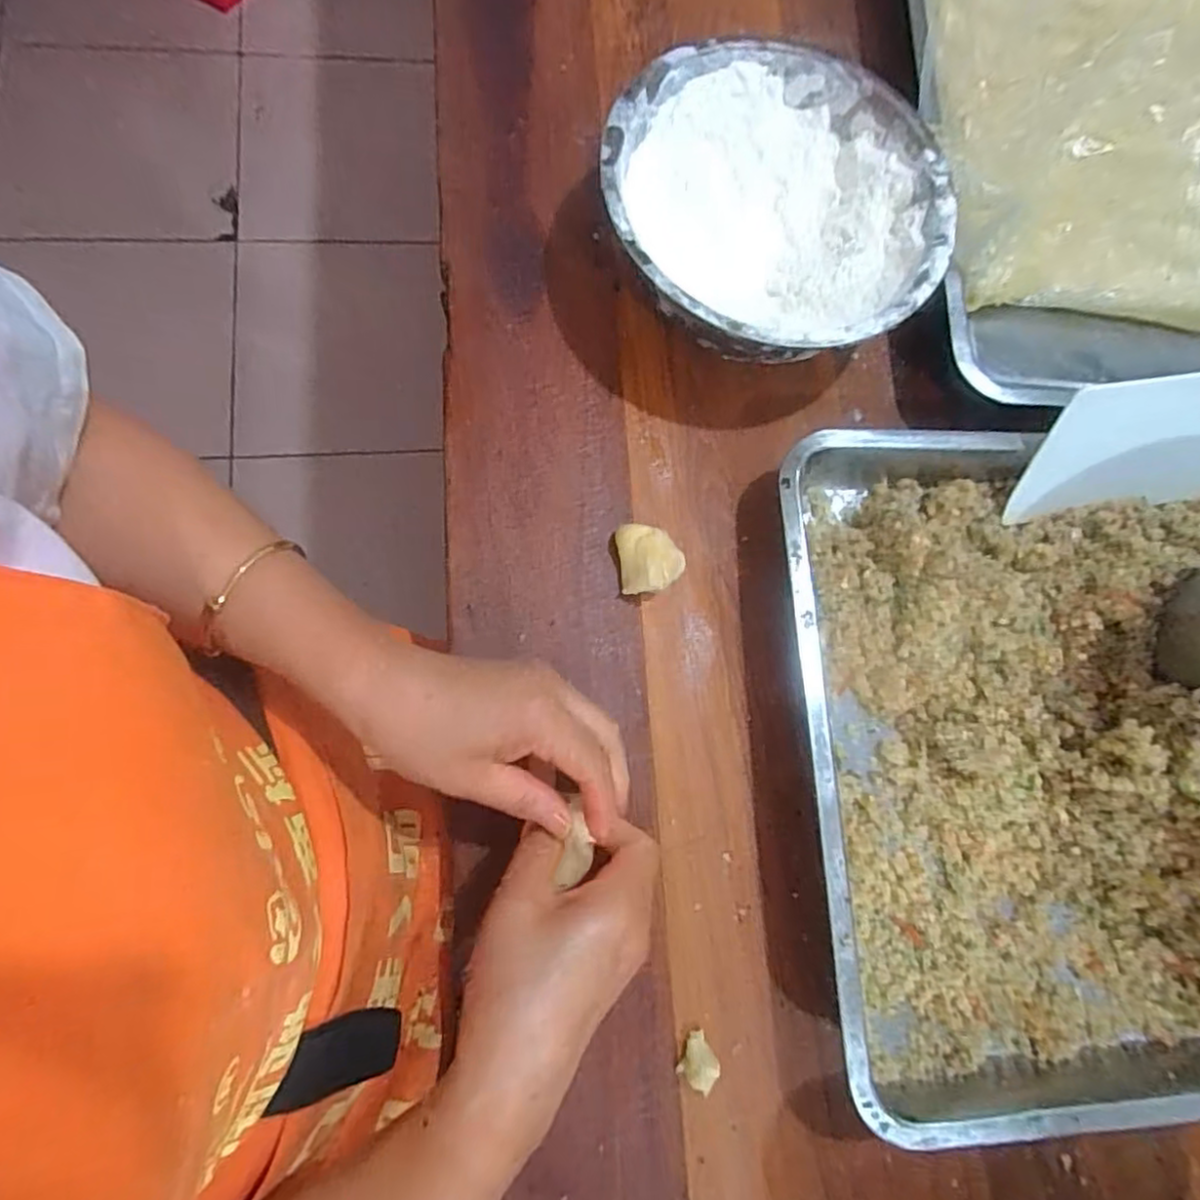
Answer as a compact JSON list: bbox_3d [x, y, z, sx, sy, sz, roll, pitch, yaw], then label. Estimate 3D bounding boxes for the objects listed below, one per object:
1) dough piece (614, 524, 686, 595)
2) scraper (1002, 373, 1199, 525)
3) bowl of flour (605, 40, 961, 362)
[{"bbox_3d":[0.031,-0.026,0.425,0.039,0.028,0.043,-7,79,-9],"label":"dough piece"},{"bbox_3d":[0.344,-0.098,0.429,0.140,0.093,0.005,-8,40,-2],"label":"scraper"},{"bbox_3d":[0.112,-0.250,0.442,0.216,0.079,0.213,1,78,-7],"label":"bowl of flour"}]

